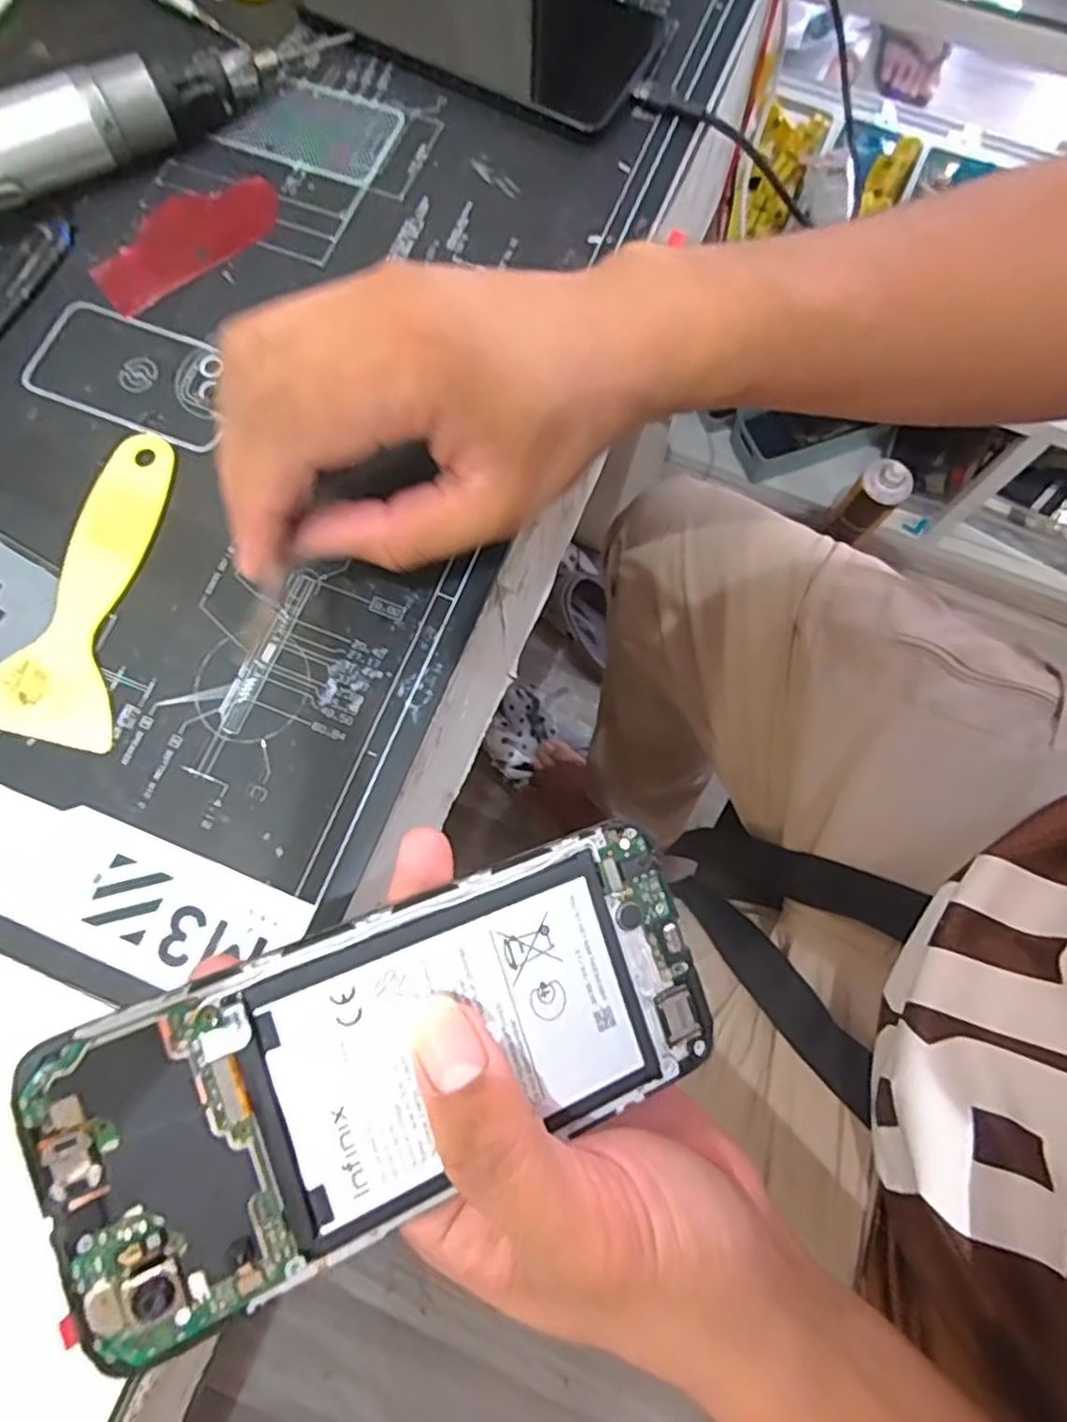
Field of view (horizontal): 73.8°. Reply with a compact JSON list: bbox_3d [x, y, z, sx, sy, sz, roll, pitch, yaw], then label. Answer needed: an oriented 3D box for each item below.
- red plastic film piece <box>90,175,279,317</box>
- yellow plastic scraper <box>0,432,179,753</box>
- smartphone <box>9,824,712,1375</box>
[{"bbox_3d":[-0.149,-0.205,0.306,0.083,0.004,0.041,-33,79,-8],"label":"red plastic film piece"},{"bbox_3d":[-0.164,-0.049,0.268,0.052,0.004,0.122,15,76,3],"label":"yellow plastic scraper"},{"bbox_3d":[-0.030,0.086,0.178,0.160,0.005,0.071,-17,89,-20],"label":"smartphone"}]

